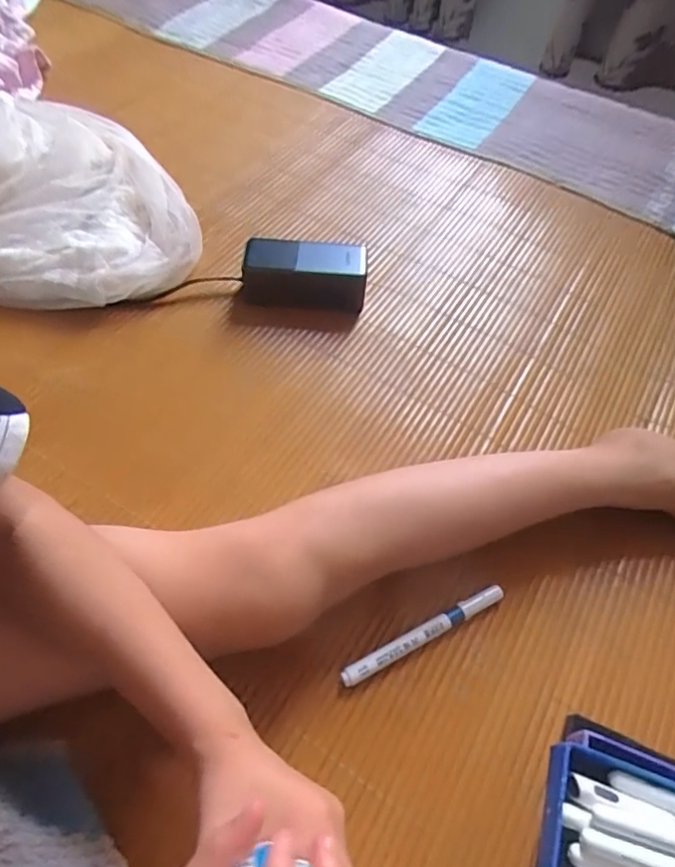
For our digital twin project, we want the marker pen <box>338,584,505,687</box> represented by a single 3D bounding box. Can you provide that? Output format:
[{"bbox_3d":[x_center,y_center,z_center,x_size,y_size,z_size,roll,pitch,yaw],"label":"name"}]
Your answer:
[{"bbox_3d":[0.064,0.147,0.409,0.137,0.013,0.012,-22,61,-18],"label":"marker pen"}]

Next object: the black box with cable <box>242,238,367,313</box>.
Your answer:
[{"bbox_3d":[-0.037,-0.173,0.612,0.138,0.054,0.053,7,54,2],"label":"black box with cable"}]

